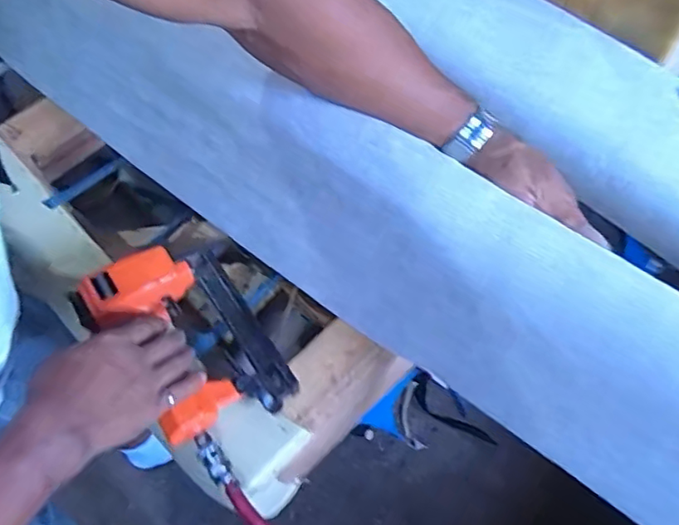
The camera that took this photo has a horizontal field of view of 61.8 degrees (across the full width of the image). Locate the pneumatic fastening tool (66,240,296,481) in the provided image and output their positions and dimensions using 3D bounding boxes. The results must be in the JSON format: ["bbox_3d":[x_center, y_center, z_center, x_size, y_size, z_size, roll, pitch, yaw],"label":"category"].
[{"bbox_3d":[-0.145,0.080,0.557,0.132,0.052,0.228,-38,67,-17],"label":"pneumatic fastening tool"}]

